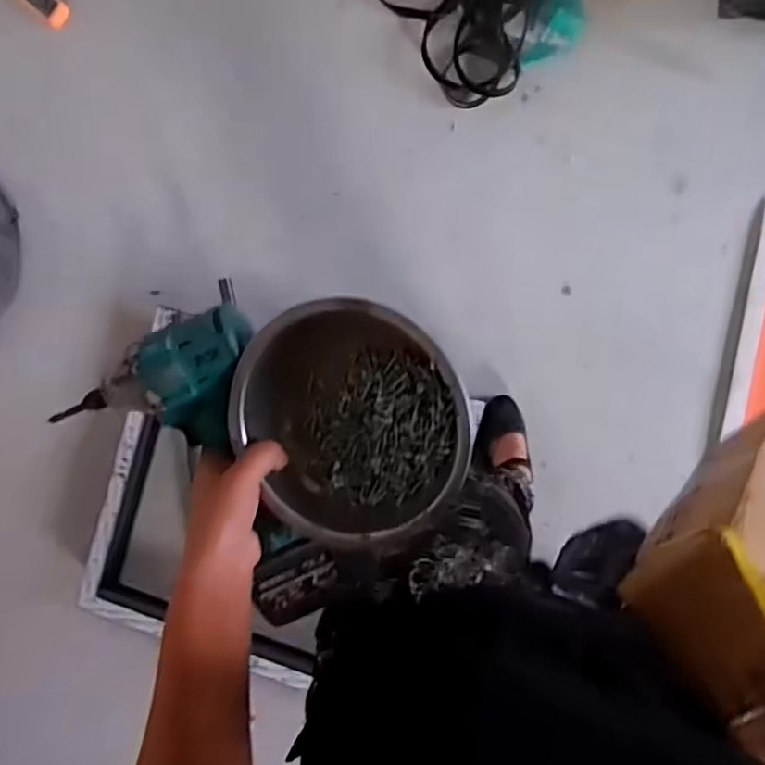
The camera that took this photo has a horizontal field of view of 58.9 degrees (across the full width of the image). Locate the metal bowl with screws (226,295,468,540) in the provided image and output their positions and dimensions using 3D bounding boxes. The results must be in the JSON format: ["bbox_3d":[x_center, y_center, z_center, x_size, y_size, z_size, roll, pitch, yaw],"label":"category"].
[{"bbox_3d":[-0.026,0.029,0.508,0.186,0.068,0.186,2,96,24],"label":"metal bowl with screws"}]

